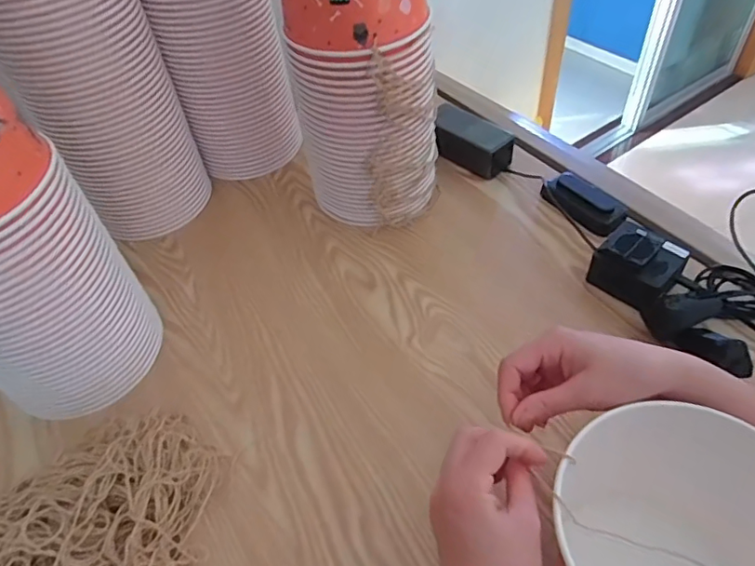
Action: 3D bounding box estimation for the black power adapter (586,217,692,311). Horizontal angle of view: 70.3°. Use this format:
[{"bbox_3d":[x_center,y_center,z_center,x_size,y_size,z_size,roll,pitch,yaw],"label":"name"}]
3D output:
[{"bbox_3d":[0.282,-0.019,0.581,0.072,0.060,0.078,-36,56,-24],"label":"black power adapter"}]

